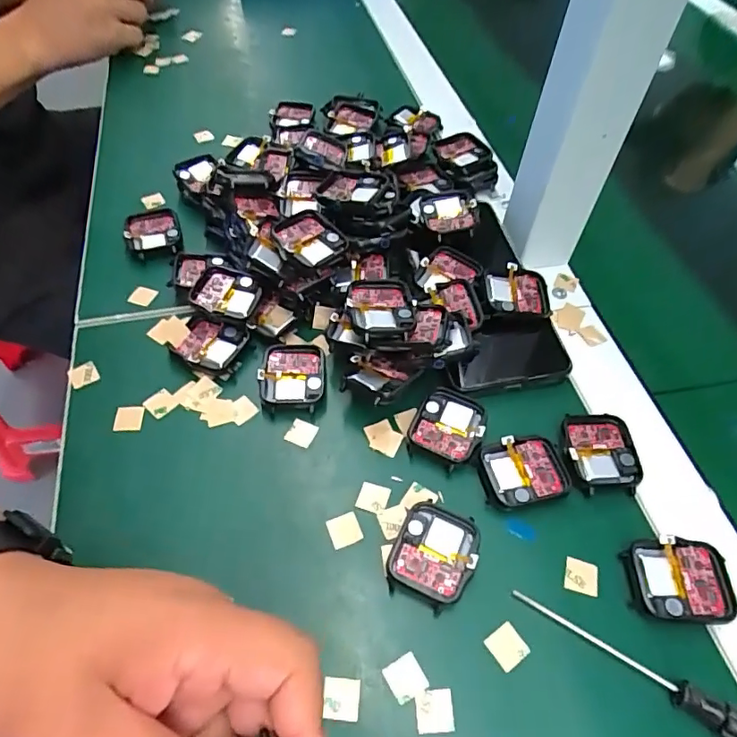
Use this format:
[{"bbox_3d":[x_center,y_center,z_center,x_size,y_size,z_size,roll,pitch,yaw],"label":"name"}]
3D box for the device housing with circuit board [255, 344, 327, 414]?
[{"bbox_3d":[-0.045,0.005,0.319,0.037,0.011,0.044,0,55,-1],"label":"device housing with circuit board"}]

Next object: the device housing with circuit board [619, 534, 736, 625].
[{"bbox_3d":[0.148,0.101,0.255,0.046,0.007,0.037,5,55,3],"label":"device housing with circuit board"}]

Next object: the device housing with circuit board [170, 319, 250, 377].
[{"bbox_3d":[-0.099,-0.014,0.330,0.038,0.010,0.034,17,57,11],"label":"device housing with circuit board"}]

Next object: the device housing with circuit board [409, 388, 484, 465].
[{"bbox_3d":[0.045,0.033,0.301,0.037,0.009,0.039,27,59,17],"label":"device housing with circuit board"}]

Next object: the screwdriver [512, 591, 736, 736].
[{"bbox_3d":[0.125,0.135,0.228,0.131,0.012,0.013,28,59,18],"label":"screwdriver"}]

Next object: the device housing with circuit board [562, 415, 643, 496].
[{"bbox_3d":[0.127,0.046,0.292,0.037,0.006,0.044,-1,55,-1],"label":"device housing with circuit board"}]

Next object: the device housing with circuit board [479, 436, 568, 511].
[{"bbox_3d":[0.083,0.055,0.285,0.046,0.006,0.037,-6,55,-5],"label":"device housing with circuit board"}]

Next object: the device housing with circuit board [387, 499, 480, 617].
[{"bbox_3d":[0.032,0.090,0.260,0.038,0.010,0.046,22,58,14],"label":"device housing with circuit board"}]

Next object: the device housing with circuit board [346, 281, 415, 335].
[{"bbox_3d":[0.008,-0.036,0.308,0.038,0.009,0.041,-3,54,-5],"label":"device housing with circuit board"}]

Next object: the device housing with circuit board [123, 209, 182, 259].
[{"bbox_3d":[-0.159,-0.100,0.392,0.038,0.009,0.046,-16,57,-11],"label":"device housing with circuit board"}]

